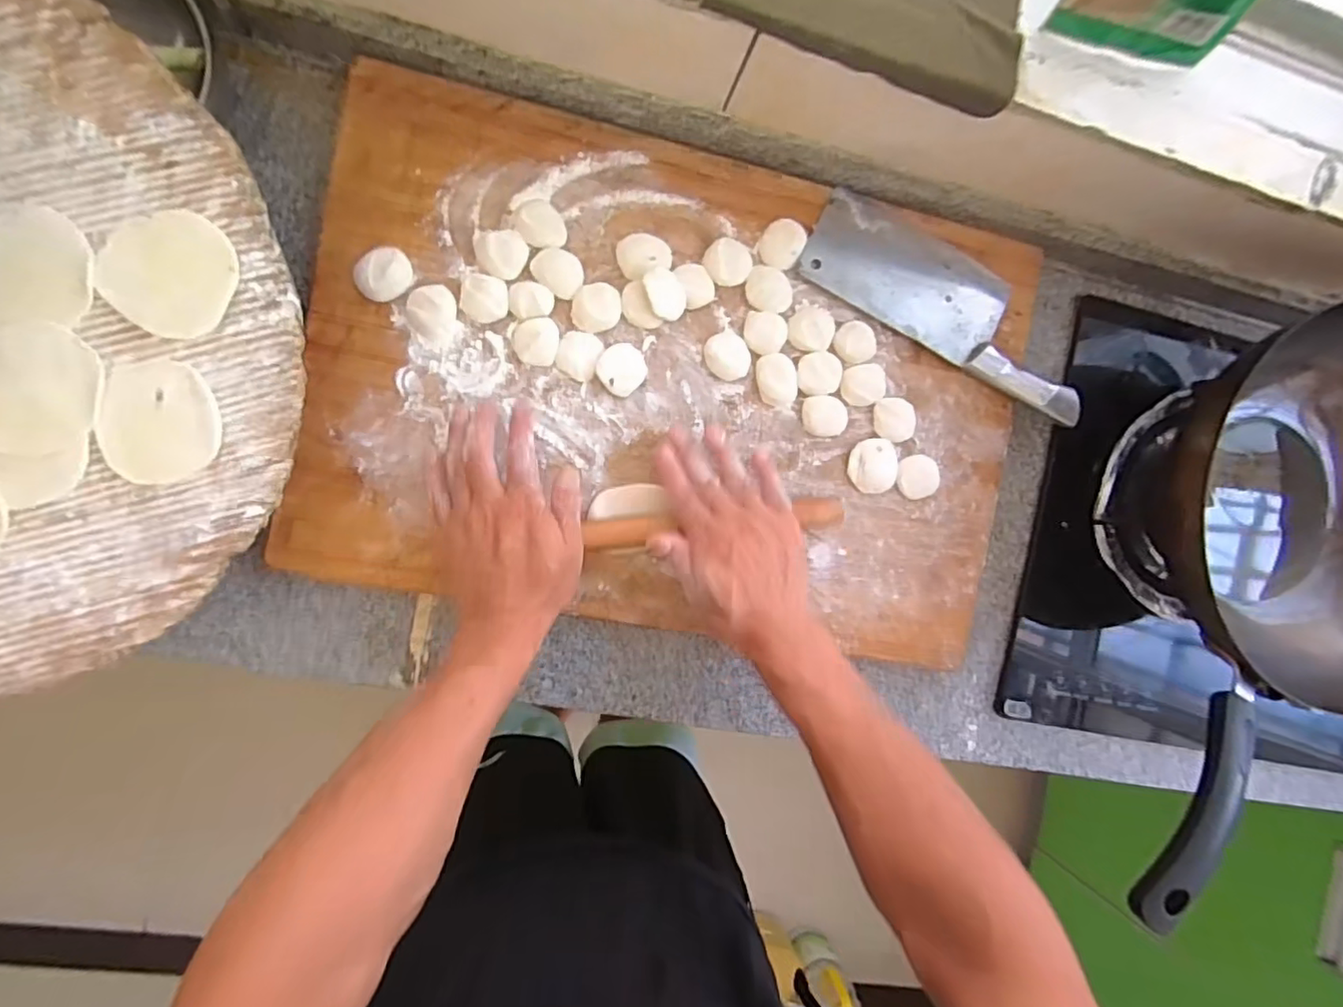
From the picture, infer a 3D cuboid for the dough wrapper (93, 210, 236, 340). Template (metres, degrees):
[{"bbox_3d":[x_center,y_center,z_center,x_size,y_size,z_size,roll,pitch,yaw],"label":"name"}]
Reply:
[{"bbox_3d":[-0.295,-0.137,0.363,0.068,0.007,0.070,0,96,-4],"label":"dough wrapper"}]

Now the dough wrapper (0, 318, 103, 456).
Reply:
[{"bbox_3d":[-0.358,-0.065,0.346,0.064,0.007,0.072,6,92,-9],"label":"dough wrapper"}]

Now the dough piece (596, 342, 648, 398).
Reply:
[{"bbox_3d":[-0.040,-0.108,0.499,0.038,0.010,0.040,0,93,-8],"label":"dough piece"}]

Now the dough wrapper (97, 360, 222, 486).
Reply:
[{"bbox_3d":[-0.302,-0.047,0.366,0.063,0.006,0.070,1,93,-8],"label":"dough wrapper"}]

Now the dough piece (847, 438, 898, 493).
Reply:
[{"bbox_3d":[0.175,-0.032,0.536,0.041,0.012,0.046,3,93,-8],"label":"dough piece"}]

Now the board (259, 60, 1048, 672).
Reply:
[{"bbox_3d":[0.013,-0.093,0.518,0.574,0.035,0.384,11,91,-9],"label":"board"}]

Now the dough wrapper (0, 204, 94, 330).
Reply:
[{"bbox_3d":[-0.368,-0.135,0.353,0.069,0.006,0.068,-3,93,-8],"label":"dough wrapper"}]

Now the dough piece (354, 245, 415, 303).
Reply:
[{"bbox_3d":[-0.218,-0.174,0.467,0.037,0.010,0.042,44,86,-8],"label":"dough piece"}]

